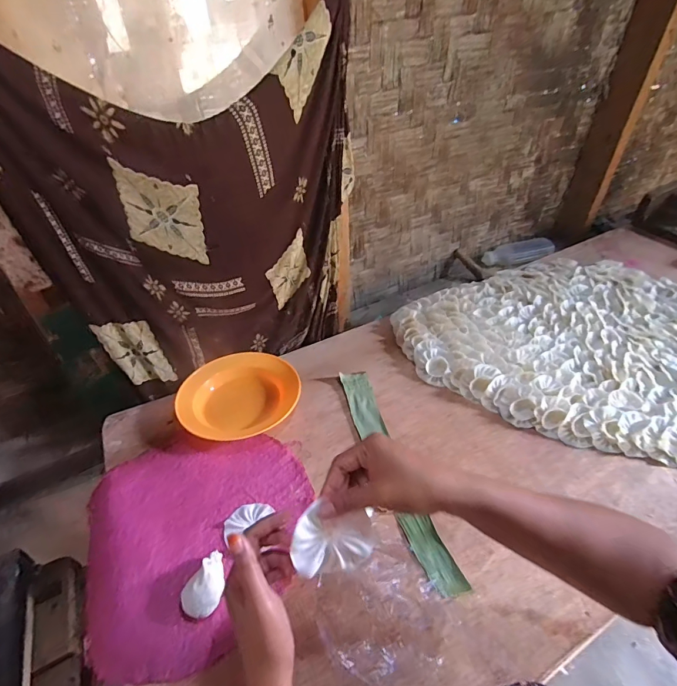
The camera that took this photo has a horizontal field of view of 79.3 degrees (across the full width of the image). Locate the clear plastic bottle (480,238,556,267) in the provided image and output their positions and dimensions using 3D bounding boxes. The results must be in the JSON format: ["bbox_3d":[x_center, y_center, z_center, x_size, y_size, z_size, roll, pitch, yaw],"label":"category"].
[{"bbox_3d":[0.555,-0.276,1.244,0.224,0.048,0.065,-9,41,-5],"label":"clear plastic bottle"}]

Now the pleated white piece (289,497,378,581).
[{"bbox_3d":[-0.005,0.185,0.376,0.075,0.015,0.064,26,78,-17],"label":"pleated white piece"}]

